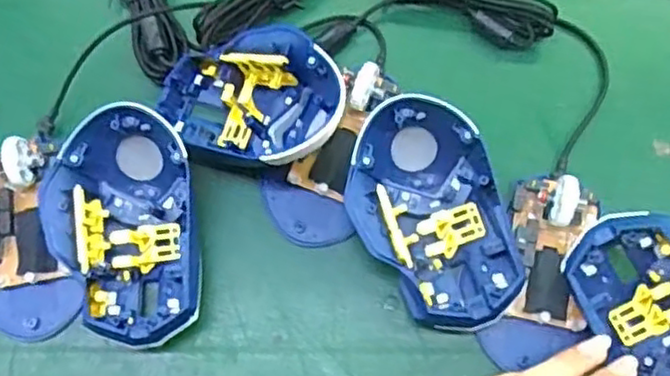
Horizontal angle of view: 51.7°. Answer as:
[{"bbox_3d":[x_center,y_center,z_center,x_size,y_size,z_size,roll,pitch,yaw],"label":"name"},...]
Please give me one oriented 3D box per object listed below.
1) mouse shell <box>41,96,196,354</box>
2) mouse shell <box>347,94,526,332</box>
[{"bbox_3d":[-0.110,0.021,0.364,0.073,0.040,0.120,-7,73,-2],"label":"mouse shell"},{"bbox_3d":[0.052,0.014,0.365,0.082,0.040,0.118,-13,73,-4],"label":"mouse shell"}]

